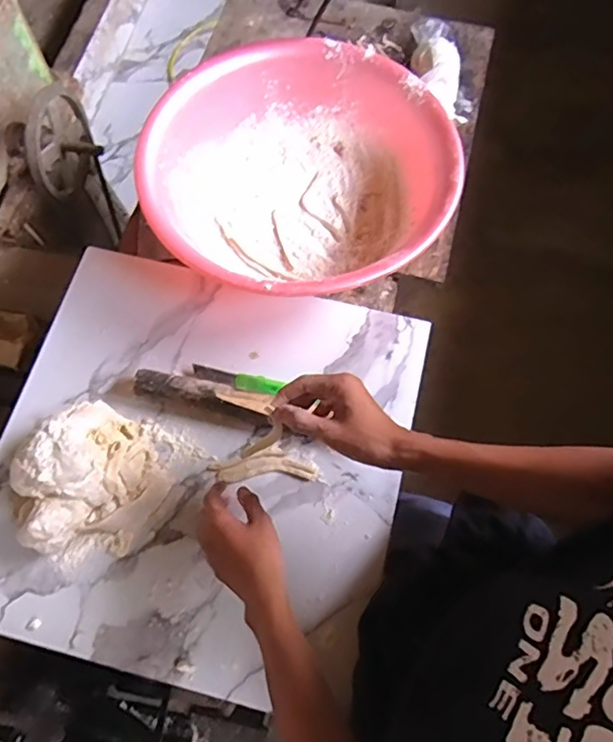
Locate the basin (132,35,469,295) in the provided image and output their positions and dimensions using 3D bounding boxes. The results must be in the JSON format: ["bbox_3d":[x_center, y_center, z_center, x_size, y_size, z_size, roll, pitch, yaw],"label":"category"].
[{"bbox_3d":[-0.006,-0.268,0.774,0.395,0.147,0.397,0,74,0],"label":"basin"}]

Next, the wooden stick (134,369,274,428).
[{"bbox_3d":[-0.127,0.029,0.691,0.170,0.029,0.036,14,75,2],"label":"wooden stick"}]

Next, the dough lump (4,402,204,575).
[{"bbox_3d":[-0.248,0.125,0.640,0.160,0.060,0.188,30,76,8],"label":"dough lump"}]

